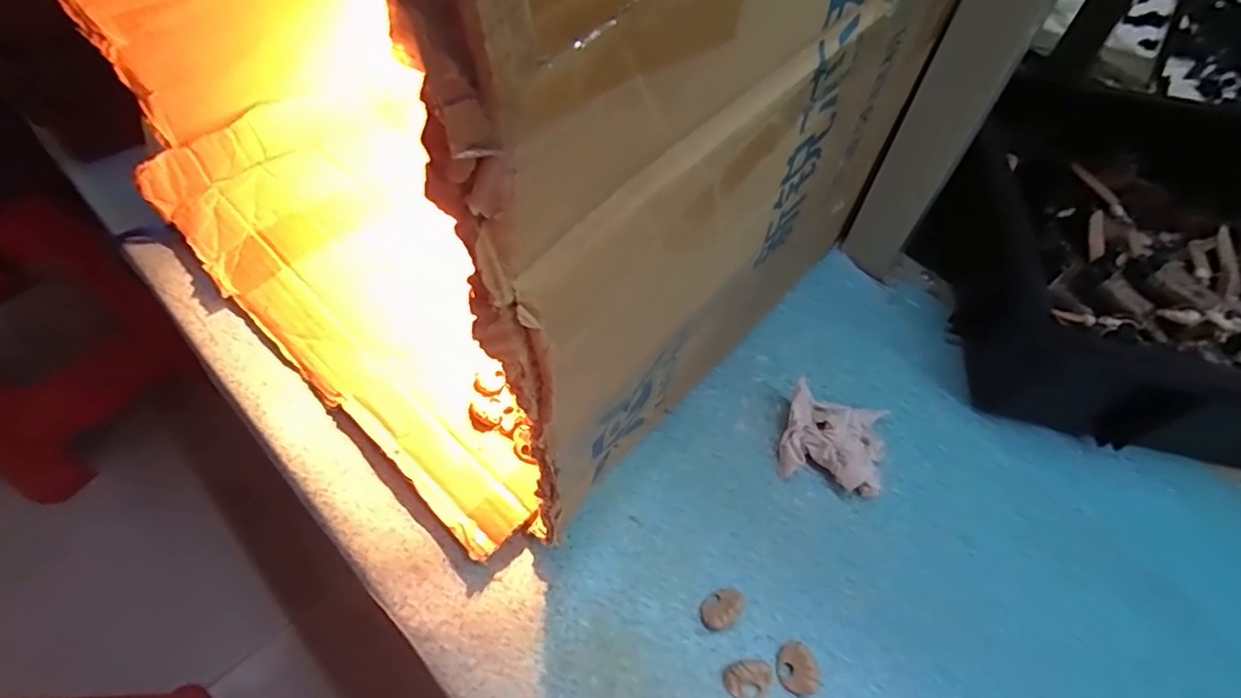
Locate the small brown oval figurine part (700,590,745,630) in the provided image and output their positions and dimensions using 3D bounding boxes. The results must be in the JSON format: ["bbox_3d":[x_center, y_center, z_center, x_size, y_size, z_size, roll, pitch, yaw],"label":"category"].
[{"bbox_3d":[0.055,0.139,0.325,0.025,0.008,0.017,-27,61,-22],"label":"small brown oval figurine part"}]

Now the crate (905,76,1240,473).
[{"bbox_3d":[0.459,-0.063,0.446,0.430,0.104,0.322,15,55,6],"label":"crate"}]

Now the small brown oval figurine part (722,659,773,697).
[{"bbox_3d":[0.065,0.168,0.306,0.025,0.007,0.019,9,54,2],"label":"small brown oval figurine part"}]

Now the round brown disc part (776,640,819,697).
[{"bbox_3d":[0.091,0.164,0.309,0.018,0.011,0.025,-14,57,-14],"label":"round brown disc part"}]

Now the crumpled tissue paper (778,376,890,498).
[{"bbox_3d":[0.134,0.054,0.372,0.065,0.035,0.059,16,55,7],"label":"crumpled tissue paper"}]

